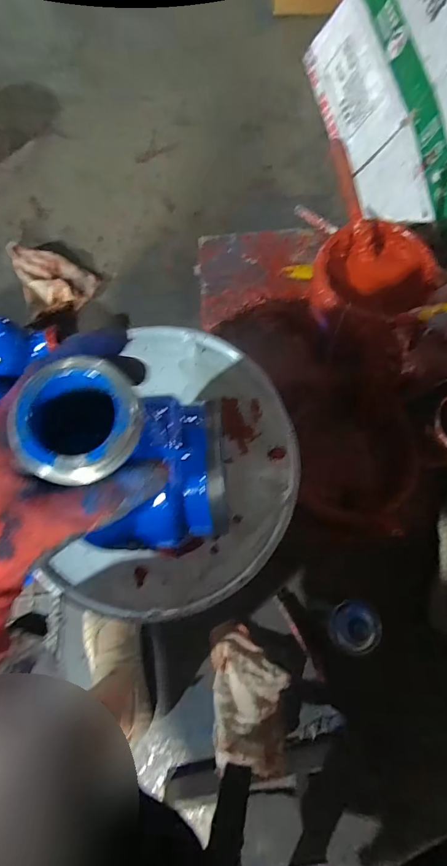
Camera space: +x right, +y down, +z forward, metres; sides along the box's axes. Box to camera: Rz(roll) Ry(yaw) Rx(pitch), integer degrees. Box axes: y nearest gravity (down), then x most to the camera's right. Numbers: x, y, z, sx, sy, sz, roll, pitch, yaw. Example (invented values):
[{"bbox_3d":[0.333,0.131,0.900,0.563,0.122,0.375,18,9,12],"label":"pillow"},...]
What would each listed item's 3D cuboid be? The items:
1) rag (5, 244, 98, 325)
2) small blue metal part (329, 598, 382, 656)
[{"bbox_3d":[-0.324,-0.301,0.797,0.150,0.047,0.134,-13,75,-3],"label":"rag"},{"bbox_3d":[0.165,0.242,0.515,0.059,0.016,0.061,0,75,1],"label":"small blue metal part"}]

